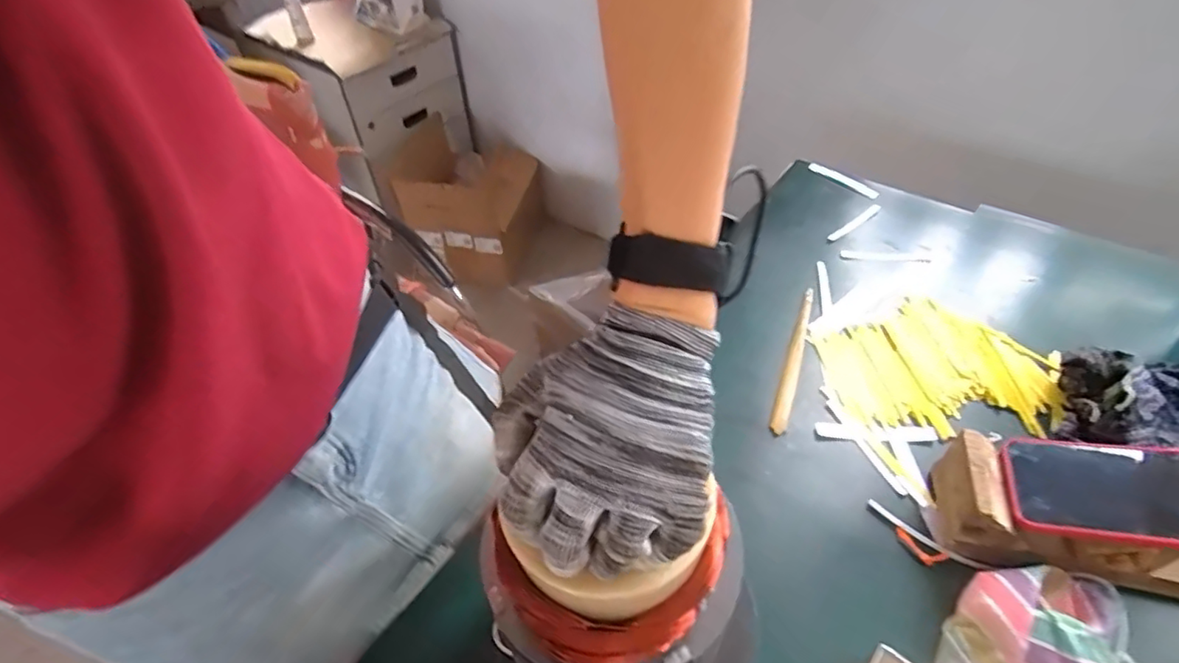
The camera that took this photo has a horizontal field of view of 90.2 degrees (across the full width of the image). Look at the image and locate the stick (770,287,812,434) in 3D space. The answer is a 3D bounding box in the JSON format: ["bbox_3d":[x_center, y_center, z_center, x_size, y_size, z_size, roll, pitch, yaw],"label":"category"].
[{"bbox_3d":[0.222,0.025,0.634,0.016,0.017,0.204,16,49,16],"label":"stick"}]

